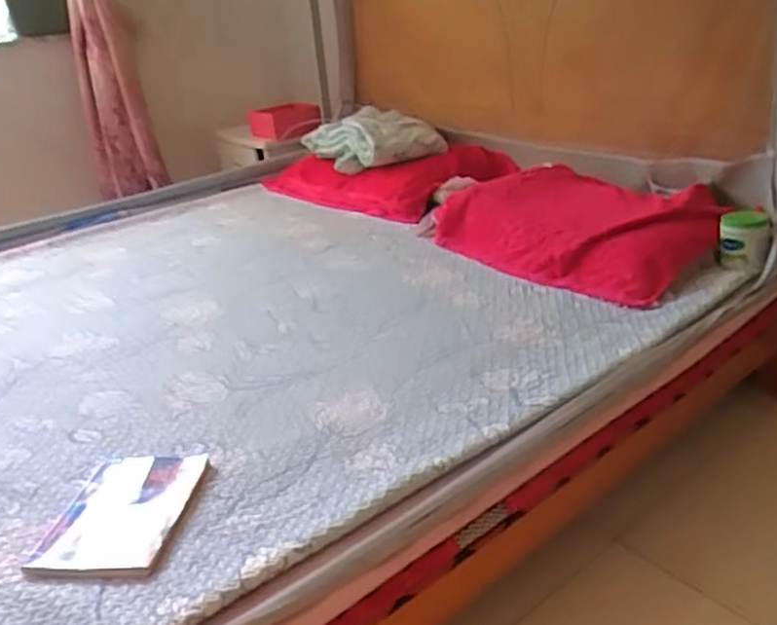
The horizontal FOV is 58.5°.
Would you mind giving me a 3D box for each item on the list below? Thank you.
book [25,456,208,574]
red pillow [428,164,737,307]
[{"bbox_3d":[-0.364,0.268,0.954,0.179,0.019,0.225,-2,27,8],"label":"book"},{"bbox_3d":[0.426,-0.216,1.668,0.471,0.129,0.676,-28,34,-36],"label":"red pillow"}]

